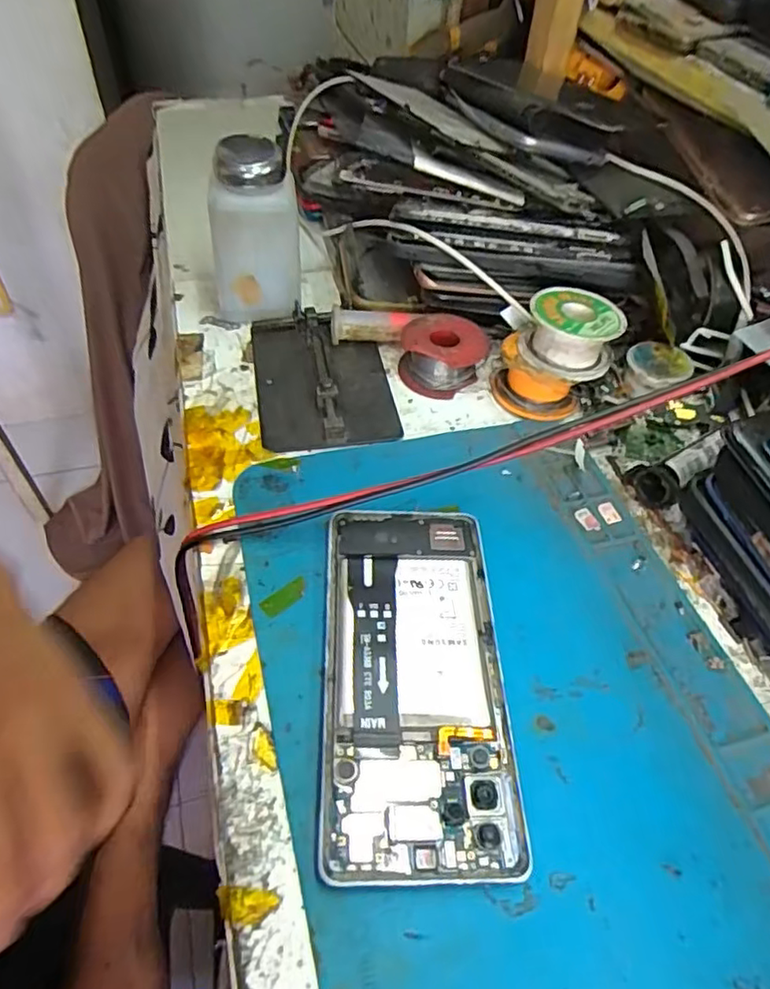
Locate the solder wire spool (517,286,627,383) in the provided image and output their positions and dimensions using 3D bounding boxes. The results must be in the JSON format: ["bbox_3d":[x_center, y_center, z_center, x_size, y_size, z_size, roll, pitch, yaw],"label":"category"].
[{"bbox_3d":[0.108,-0.092,0.361,0.052,0.035,0.051,2,50,-3],"label":"solder wire spool"}]

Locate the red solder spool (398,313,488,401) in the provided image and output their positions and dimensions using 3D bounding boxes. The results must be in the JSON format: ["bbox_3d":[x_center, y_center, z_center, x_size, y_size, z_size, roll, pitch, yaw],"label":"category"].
[{"bbox_3d":[0.035,-0.087,0.386,0.050,0.031,0.047,2,50,-3],"label":"red solder spool"}]

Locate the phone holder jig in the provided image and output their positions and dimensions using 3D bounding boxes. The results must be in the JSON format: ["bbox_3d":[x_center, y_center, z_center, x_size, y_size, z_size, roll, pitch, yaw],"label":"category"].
[{"bbox_3d":[-0.038,-0.075,0.379,0.079,0.016,0.118,-6,51,-10],"label":"phone holder jig"}]

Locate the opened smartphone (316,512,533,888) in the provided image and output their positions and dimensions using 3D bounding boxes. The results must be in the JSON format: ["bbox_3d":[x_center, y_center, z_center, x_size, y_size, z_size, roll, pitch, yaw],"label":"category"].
[{"bbox_3d":[0.011,0.072,0.258,0.074,0.012,0.155,1,50,-4],"label":"opened smartphone"}]

